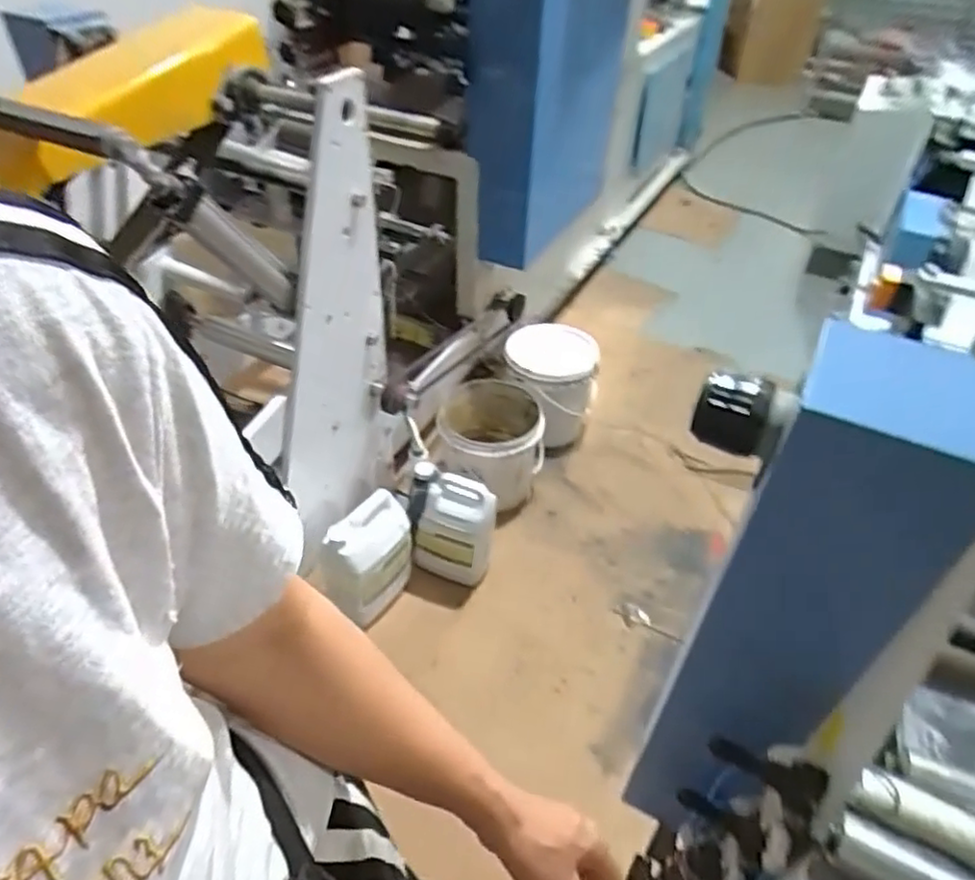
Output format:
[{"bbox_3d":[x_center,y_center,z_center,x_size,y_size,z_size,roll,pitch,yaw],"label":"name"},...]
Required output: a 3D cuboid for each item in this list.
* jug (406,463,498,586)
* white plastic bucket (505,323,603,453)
[{"bbox_3d":[-0.079,0.214,1.538,0.219,0.278,0.112,14,43,12],"label":"jug"},{"bbox_3d":[0.166,-0.164,1.951,0.246,0.310,0.252,2,42,-2],"label":"white plastic bucket"}]

